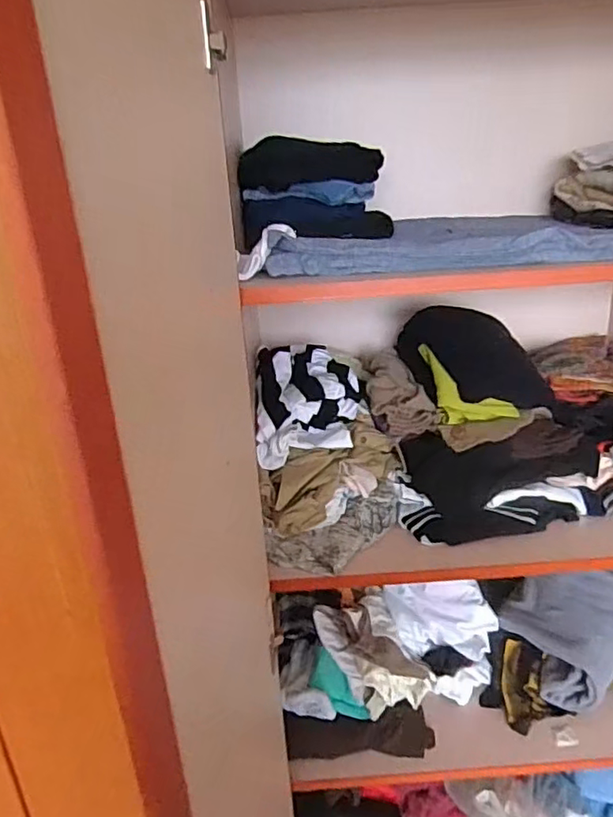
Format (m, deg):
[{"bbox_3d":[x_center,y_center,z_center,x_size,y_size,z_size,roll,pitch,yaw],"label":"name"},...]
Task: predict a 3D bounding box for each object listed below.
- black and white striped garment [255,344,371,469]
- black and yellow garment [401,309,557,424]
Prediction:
[{"bbox_3d":[0.014,-0.020,1.068,0.200,0.125,0.247,-4,22,0],"label":"black and white striped garment"},{"bbox_3d":[0.331,-0.094,1.145,0.255,0.150,0.250,-6,22,-6],"label":"black and yellow garment"}]

